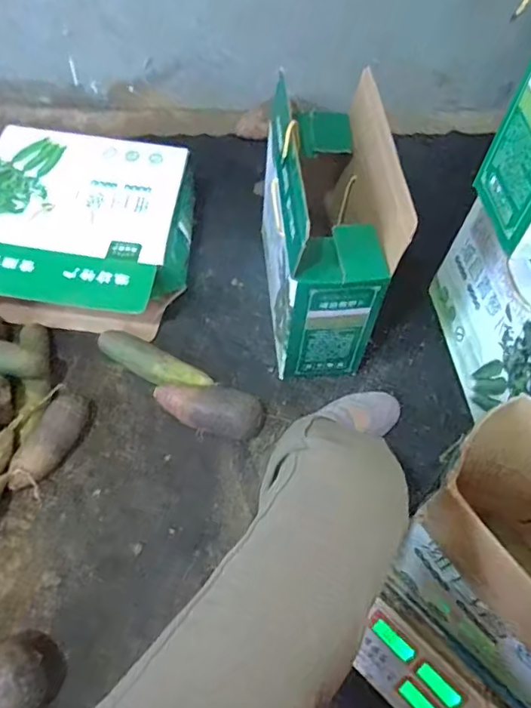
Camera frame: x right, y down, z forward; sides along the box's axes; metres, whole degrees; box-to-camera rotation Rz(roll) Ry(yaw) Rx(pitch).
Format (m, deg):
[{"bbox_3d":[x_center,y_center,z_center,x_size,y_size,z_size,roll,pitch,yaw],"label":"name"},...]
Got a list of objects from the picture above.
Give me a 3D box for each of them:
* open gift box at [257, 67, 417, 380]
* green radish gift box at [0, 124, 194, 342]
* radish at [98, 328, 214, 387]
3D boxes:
[{"bbox_3d":[0.090,-0.190,0.892,0.151,0.354,0.334,-4,58,-6],"label":"open gift box"},{"bbox_3d":[-0.325,-0.219,1.002,0.374,0.165,0.325,8,57,2],"label":"green radish gift box"},{"bbox_3d":[-0.188,0.019,0.929,0.210,0.045,0.061,23,59,11],"label":"radish"}]

